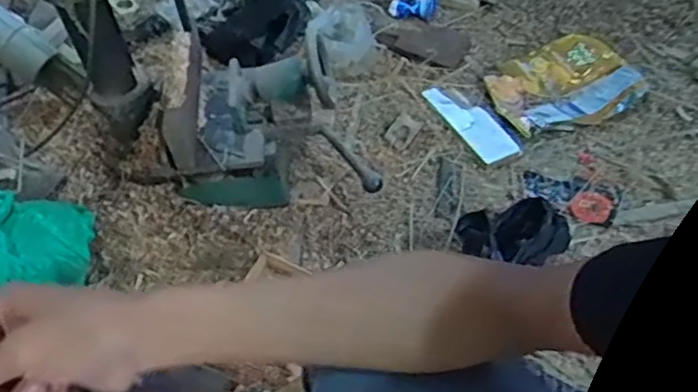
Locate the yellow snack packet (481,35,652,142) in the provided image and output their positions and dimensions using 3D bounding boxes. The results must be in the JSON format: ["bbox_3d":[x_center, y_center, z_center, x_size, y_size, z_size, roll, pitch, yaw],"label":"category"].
[{"bbox_3d":[0.415,-0.217,1.296,0.273,0.030,0.214,-17,51,-8],"label":"yellow snack packet"}]

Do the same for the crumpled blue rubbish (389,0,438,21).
[{"bbox_3d":[0.138,-0.415,1.468,0.107,0.035,0.077,2,51,8],"label":"crumpled blue rubbish"}]

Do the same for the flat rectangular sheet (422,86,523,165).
[{"bbox_3d":[0.225,-0.139,1.247,0.073,0.024,0.214,-27,53,-16],"label":"flat rectangular sheet"}]

